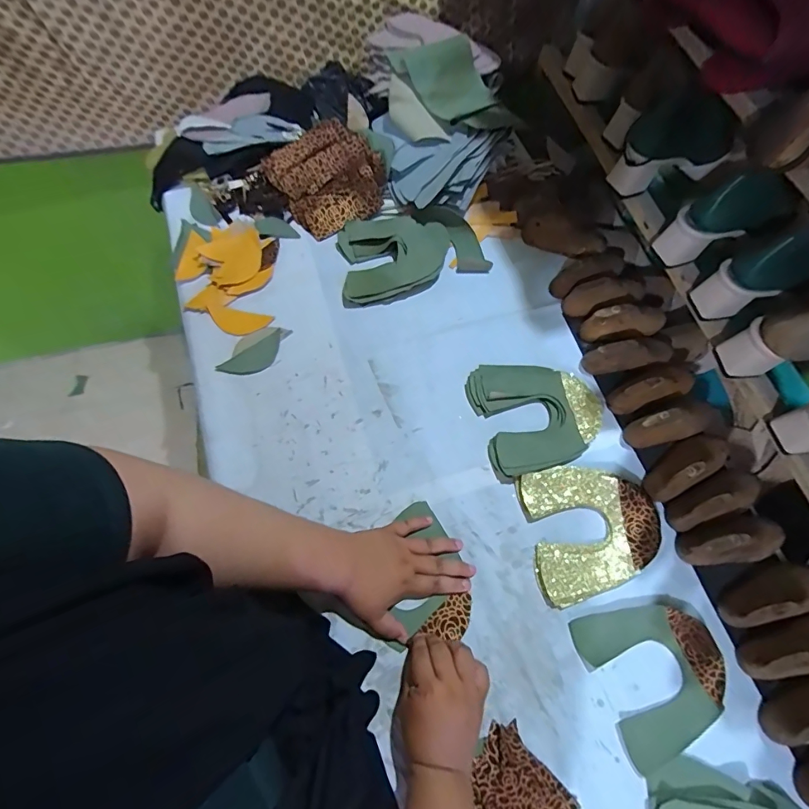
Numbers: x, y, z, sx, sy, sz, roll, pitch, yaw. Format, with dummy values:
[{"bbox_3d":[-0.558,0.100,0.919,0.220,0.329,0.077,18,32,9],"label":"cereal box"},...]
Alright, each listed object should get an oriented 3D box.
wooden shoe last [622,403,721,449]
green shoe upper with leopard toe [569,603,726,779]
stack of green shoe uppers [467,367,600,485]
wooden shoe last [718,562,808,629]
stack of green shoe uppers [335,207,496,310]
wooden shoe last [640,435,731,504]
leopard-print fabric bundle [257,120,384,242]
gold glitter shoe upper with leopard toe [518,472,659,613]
[{"bbox_3d":[0.372,0.021,0.603,0.137,0.049,0.051,-17,68,-7],"label":"wooden shoe last"},{"bbox_3d":[0.294,0.303,0.504,0.150,0.007,0.150,-20,68,-9],"label":"green shoe upper with leopard toe"},{"bbox_3d":[0.190,0.007,0.625,0.170,0.022,0.165,-14,68,-6],"label":"stack of green shoe uppers"},{"bbox_3d":[0.440,0.220,0.513,0.142,0.048,0.055,-13,67,-6],"label":"wooden shoe last"},{"bbox_3d":[0.012,-0.255,0.733,0.245,0.028,0.171,-9,67,-4],"label":"stack of green shoe uppers"},{"bbox_3d":[0.378,0.076,0.577,0.139,0.053,0.052,-28,70,-11],"label":"wooden shoe last"},{"bbox_3d":[-0.136,-0.400,0.766,0.162,0.077,0.168,-31,70,-13],"label":"leopard-print fabric bundle"},{"bbox_3d":[0.240,0.161,0.560,0.156,0.019,0.158,-7,67,-3],"label":"gold glitter shoe upper with leopard toe"}]

